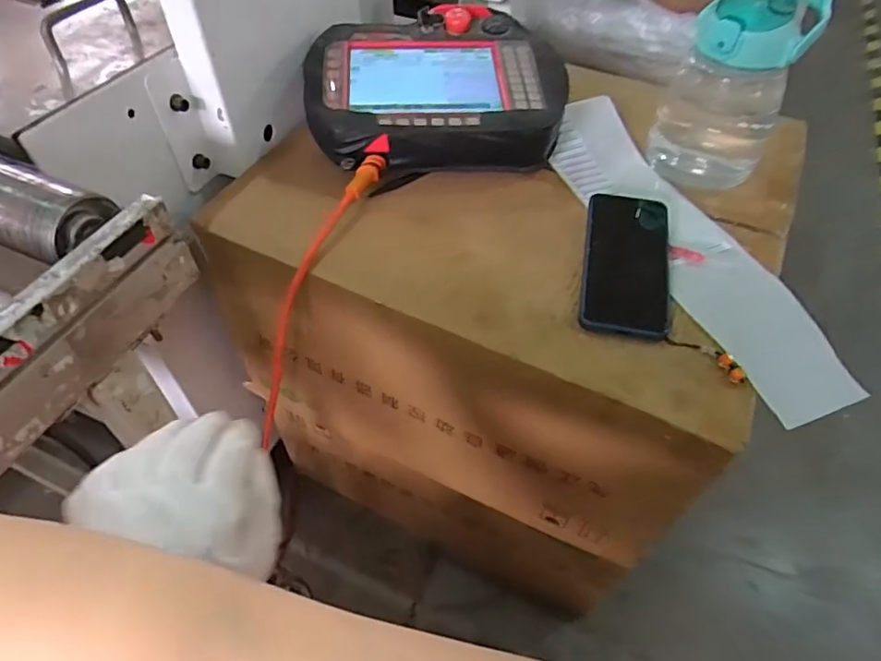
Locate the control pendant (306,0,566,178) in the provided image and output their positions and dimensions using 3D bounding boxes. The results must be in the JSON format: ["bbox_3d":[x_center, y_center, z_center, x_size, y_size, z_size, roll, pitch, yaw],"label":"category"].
[{"bbox_3d":[-0.007,-0.261,0.629,0.275,0.095,0.206,-9,52,-8],"label":"control pendant"}]

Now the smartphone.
[{"bbox_3d":[0.174,-0.066,0.518,0.078,0.016,0.158,8,61,7],"label":"smartphone"}]

